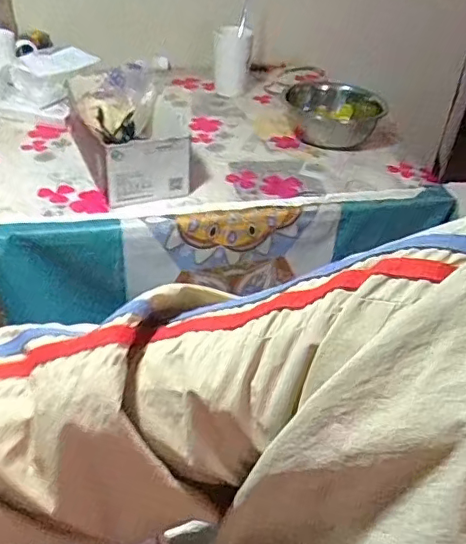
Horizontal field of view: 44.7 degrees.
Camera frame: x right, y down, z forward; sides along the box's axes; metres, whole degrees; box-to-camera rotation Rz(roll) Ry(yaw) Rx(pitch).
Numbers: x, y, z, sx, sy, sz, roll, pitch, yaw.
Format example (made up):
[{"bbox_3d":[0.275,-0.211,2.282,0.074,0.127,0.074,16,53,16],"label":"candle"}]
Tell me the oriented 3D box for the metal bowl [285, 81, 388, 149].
[{"bbox_3d":[0.192,-0.287,1.044,0.160,0.075,0.160,3,38,-3],"label":"metal bowl"}]

